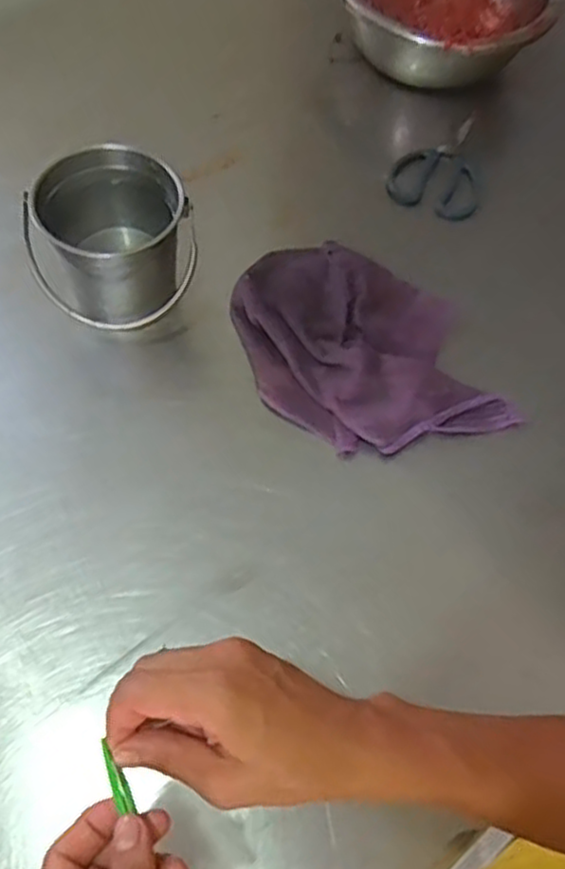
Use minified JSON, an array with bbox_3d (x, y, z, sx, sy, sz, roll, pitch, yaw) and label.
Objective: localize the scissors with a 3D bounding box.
[{"bbox_3d":[0.204,-0.340,0.887,0.110,0.017,0.186,24,62,9],"label":"scissors"}]

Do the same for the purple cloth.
[{"bbox_3d":[0.083,-0.103,0.737,0.235,0.046,0.241,-12,62,-11],"label":"purple cloth"}]

